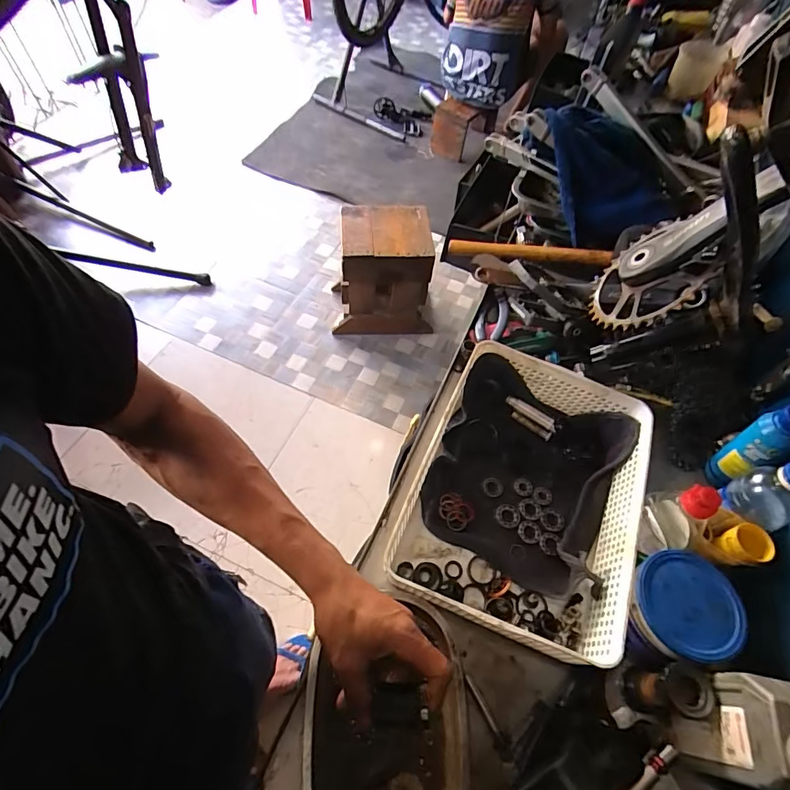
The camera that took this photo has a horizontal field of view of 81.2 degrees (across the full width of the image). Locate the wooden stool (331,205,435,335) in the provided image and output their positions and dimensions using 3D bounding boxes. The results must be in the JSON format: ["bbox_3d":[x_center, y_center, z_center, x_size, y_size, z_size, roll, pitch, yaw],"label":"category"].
[{"bbox_3d":[-0.043,-0.443,1.704,0.353,0.408,0.244,1,58,-4],"label":"wooden stool"}]

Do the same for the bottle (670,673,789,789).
[{"bbox_3d":[0.305,0.287,0.393,0.048,0.156,0.078,17,58,6],"label":"bottle"}]

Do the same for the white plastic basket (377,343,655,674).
[{"bbox_3d":[0.153,0.113,0.562,0.262,0.079,0.328,23,59,9],"label":"white plastic basket"}]

